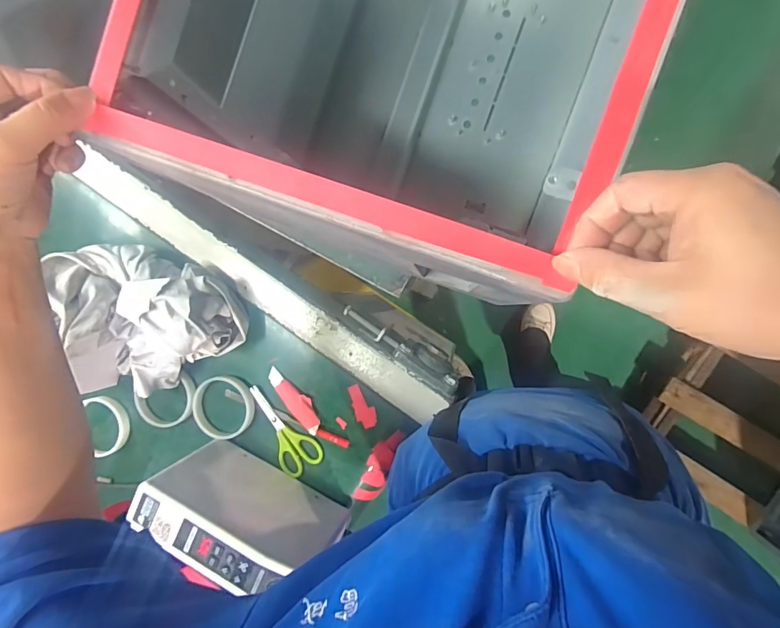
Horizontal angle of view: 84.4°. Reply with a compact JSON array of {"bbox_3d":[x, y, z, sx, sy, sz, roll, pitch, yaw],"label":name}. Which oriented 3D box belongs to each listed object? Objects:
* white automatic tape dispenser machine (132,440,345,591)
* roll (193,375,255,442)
[{"bbox_3d":[-0.164,0.234,0.507,0.212,0.147,0.067,22,95,7],"label":"white automatic tape dispenser machine"},{"bbox_3d":[-0.225,0.126,0.579,0.089,0.015,0.083,-7,91,9],"label":"roll"}]

